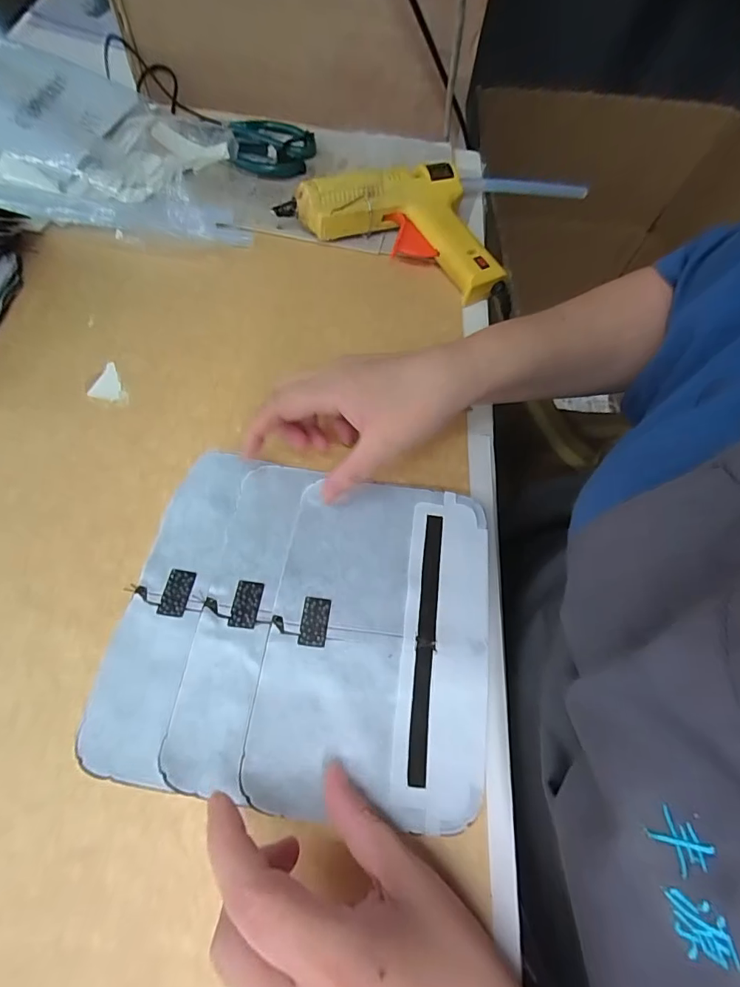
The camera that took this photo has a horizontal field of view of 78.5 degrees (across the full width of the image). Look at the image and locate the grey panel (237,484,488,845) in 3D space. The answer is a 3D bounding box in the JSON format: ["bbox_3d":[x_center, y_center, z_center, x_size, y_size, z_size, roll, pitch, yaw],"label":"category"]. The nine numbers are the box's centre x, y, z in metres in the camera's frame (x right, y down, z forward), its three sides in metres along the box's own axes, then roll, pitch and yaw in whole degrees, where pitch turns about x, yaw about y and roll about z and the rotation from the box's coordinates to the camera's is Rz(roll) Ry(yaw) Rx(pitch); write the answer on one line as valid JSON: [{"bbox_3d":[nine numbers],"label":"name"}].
[{"bbox_3d":[0.006,0.081,0.275,0.129,0.009,0.190,8,64,0],"label":"grey panel"}]

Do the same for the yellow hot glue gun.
[{"bbox_3d":[0.035,-0.268,0.430,0.214,0.041,0.132,21,64,7],"label":"yellow hot glue gun"}]

